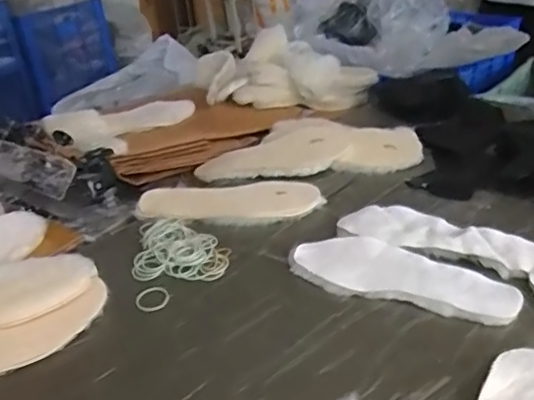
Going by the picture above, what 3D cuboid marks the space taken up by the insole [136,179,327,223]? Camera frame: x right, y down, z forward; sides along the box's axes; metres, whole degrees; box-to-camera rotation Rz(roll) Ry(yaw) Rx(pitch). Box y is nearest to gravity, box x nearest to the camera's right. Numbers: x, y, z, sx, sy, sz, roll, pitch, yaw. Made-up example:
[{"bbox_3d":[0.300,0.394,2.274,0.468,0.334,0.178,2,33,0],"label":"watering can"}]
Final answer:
[{"bbox_3d":[-0.058,-0.003,0.878,0.277,0.014,0.103,-3,29,4],"label":"insole"}]

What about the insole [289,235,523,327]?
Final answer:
[{"bbox_3d":[0.162,0.094,0.699,0.269,0.025,0.092,13,33,30],"label":"insole"}]

